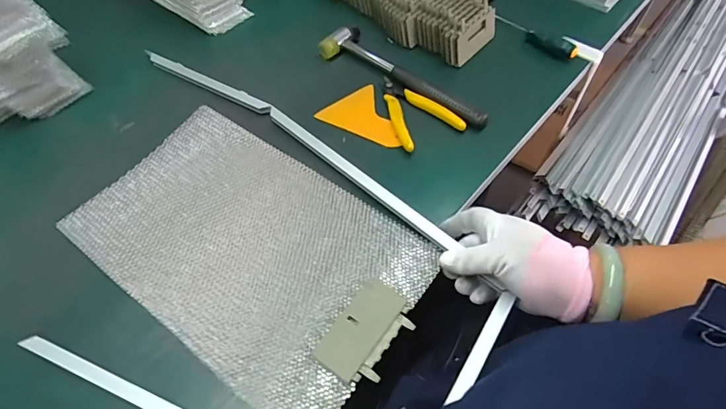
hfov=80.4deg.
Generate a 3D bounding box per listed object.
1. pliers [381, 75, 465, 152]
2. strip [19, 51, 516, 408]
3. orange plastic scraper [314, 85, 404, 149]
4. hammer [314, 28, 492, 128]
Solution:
[{"bbox_3d":[0.056,-0.117,0.513,0.075,0.012,0.114,-26,61,-15],"label":"pliers"},{"bbox_3d":[-0.127,0.035,0.415,0.506,0.025,0.324,27,62,17],"label":"strip"},{"bbox_3d":[0.008,-0.112,0.514,0.104,0.007,0.072,25,61,16],"label":"orange plastic scraper"},{"bbox_3d":[0.050,-0.163,0.539,0.242,0.022,0.050,36,64,21],"label":"hammer"}]

